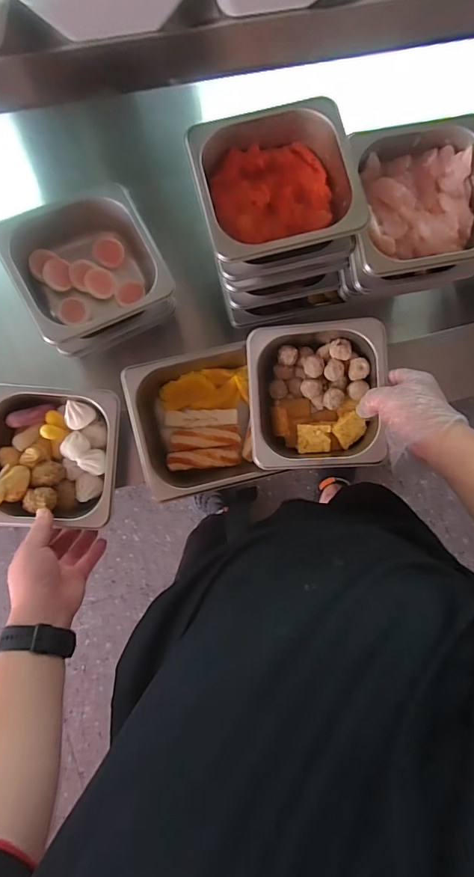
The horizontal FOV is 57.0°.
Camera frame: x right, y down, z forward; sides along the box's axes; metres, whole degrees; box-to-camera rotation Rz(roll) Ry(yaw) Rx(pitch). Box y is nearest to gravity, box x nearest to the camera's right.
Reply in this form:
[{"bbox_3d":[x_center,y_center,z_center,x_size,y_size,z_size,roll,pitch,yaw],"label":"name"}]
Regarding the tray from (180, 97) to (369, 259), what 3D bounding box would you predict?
[{"bbox_3d":[0.039,-0.285,0.492,0.173,0.062,0.168,-15,90,-7],"label":"tray"}]

